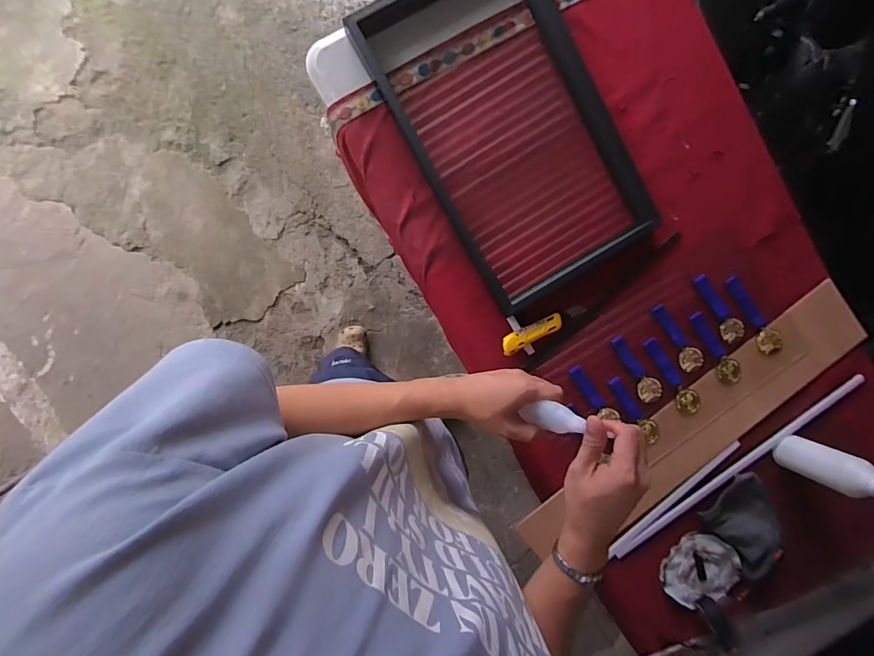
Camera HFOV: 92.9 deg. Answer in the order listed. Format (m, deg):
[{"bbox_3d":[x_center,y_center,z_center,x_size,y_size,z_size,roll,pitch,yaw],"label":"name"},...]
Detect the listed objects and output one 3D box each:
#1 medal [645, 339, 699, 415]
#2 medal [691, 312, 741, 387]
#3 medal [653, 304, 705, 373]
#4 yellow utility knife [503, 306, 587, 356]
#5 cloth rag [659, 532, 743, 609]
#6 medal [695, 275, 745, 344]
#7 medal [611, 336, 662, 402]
[{"bbox_3d":[0.465,0.093,0.817,0.042,0.017,0.167,-31,96,-4],"label":"medal"},{"bbox_3d":[0.542,0.045,0.819,0.053,0.007,0.162,-43,97,-3],"label":"medal"},{"bbox_3d":[0.474,0.016,0.818,0.046,0.013,0.149,-31,96,-4],"label":"medal"},{"bbox_3d":[0.203,0.002,0.778,0.176,0.015,0.035,-24,95,-5],"label":"yellow utility knife"},{"bbox_3d":[0.533,0.493,0.837,0.136,0.022,0.148,33,89,-7],"label":"cloth rag"},{"bbox_3d":[0.550,-0.037,0.815,0.041,0.008,0.151,-40,97,-3],"label":"medal"},{"bbox_3d":[0.392,0.078,0.808,0.045,0.011,0.154,-30,101,4],"label":"medal"}]

